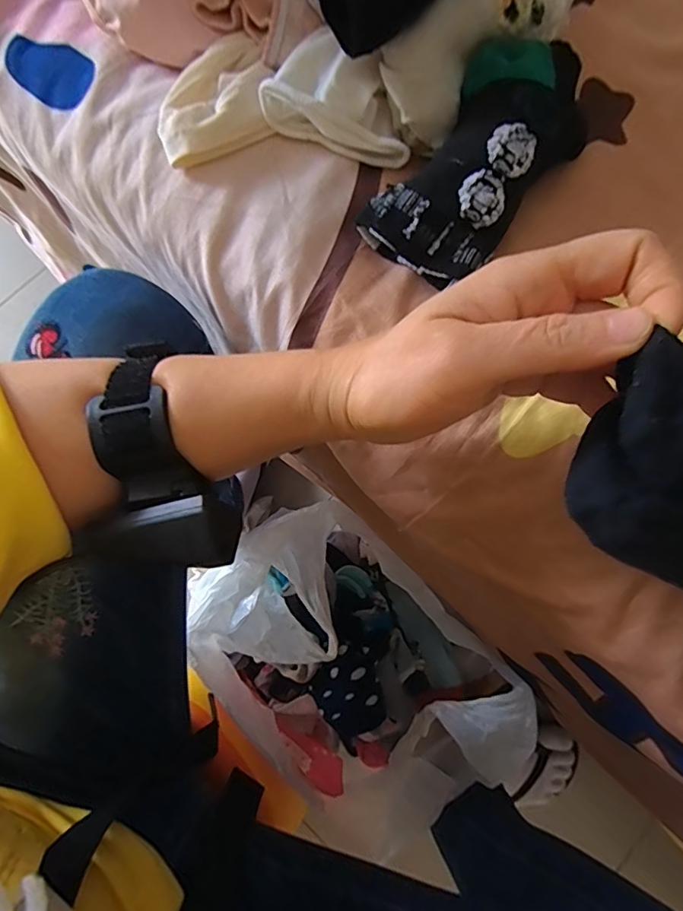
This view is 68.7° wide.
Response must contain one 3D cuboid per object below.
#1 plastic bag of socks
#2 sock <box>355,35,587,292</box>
[{"bbox_3d":[0.014,0.233,0.553,0.325,0.156,0.221,44,81,8],"label":"plastic bag of socks"},{"bbox_3d":[0.072,-0.151,0.265,0.070,0.044,0.127,41,96,7],"label":"sock"}]

